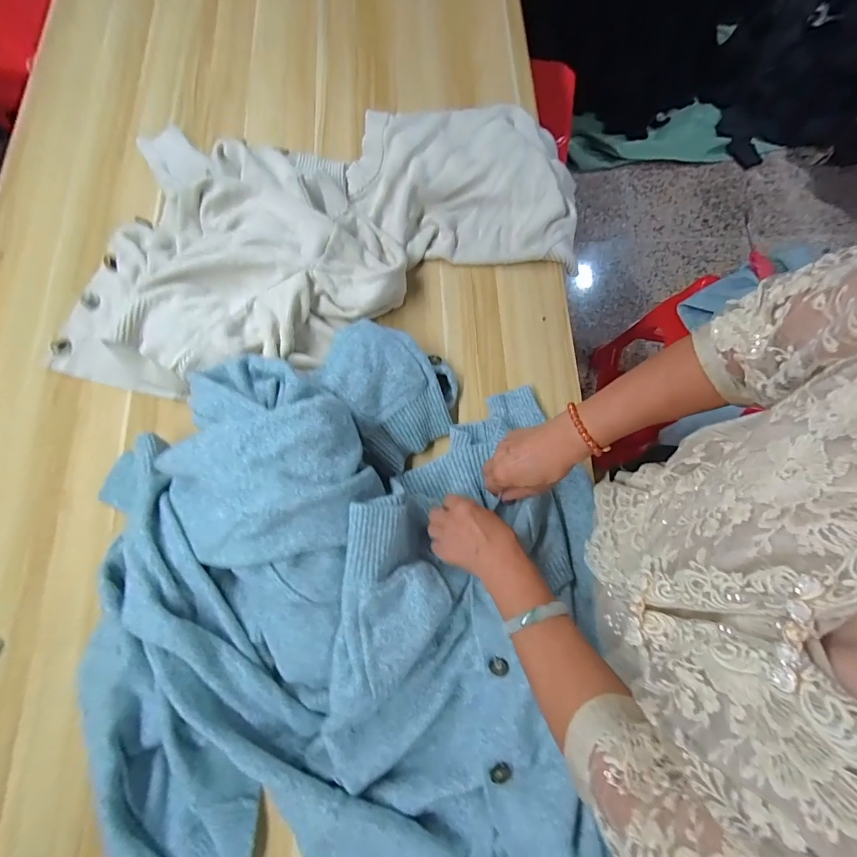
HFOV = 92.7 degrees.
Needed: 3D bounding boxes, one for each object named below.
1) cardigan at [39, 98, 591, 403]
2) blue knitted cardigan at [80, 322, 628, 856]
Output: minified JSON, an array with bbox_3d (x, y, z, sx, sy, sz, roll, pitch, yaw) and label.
[{"bbox_3d":[-0.189,-0.325,0.665,0.854,0.084,0.430,-15,75,-3],"label":"cardigan"},{"bbox_3d":[-0.099,0.249,0.454,0.565,0.149,0.756,4,75,2],"label":"blue knitted cardigan"}]

